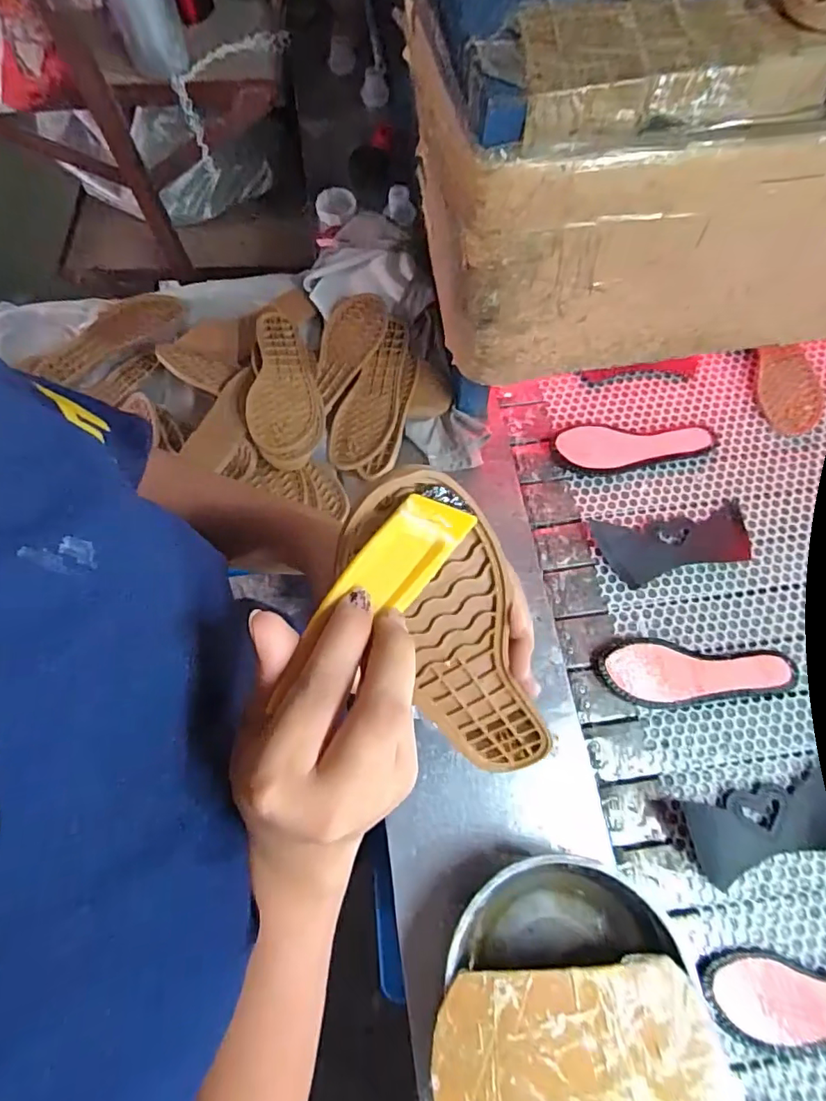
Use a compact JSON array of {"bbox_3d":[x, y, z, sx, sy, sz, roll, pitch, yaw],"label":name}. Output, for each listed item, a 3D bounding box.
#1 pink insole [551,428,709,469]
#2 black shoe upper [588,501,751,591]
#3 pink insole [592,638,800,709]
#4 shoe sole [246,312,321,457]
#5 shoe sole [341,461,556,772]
[{"bbox_3d":[0.317,-0.150,0.751,0.216,0.009,0.060,-2,70,1],"label":"pink insole"},{"bbox_3d":[0.350,-0.010,0.698,0.200,0.018,0.093,-7,70,-1],"label":"black shoe upper"},{"bbox_3d":[0.345,0.152,0.640,0.234,0.011,0.079,3,70,2],"label":"pink insole"},{"bbox_3d":[-0.175,-0.232,0.714,0.090,0.029,0.244,-6,70,-1],"label":"shoe sole"},{"bbox_3d":[0.029,0.064,0.302,0.068,0.242,0.027,-30,35,-11],"label":"shoe sole"}]

